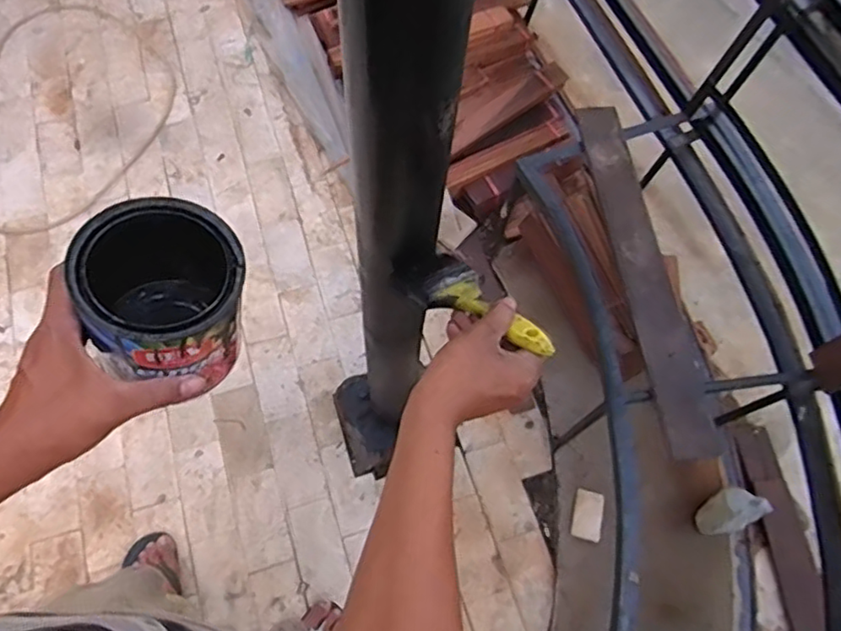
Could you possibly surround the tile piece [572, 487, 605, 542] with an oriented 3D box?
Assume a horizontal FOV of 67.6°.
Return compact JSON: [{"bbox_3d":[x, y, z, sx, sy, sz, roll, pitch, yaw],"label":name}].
[{"bbox_3d":[0.378,0.451,1.414,0.062,0.011,0.108,12,79,5],"label":"tile piece"}]

